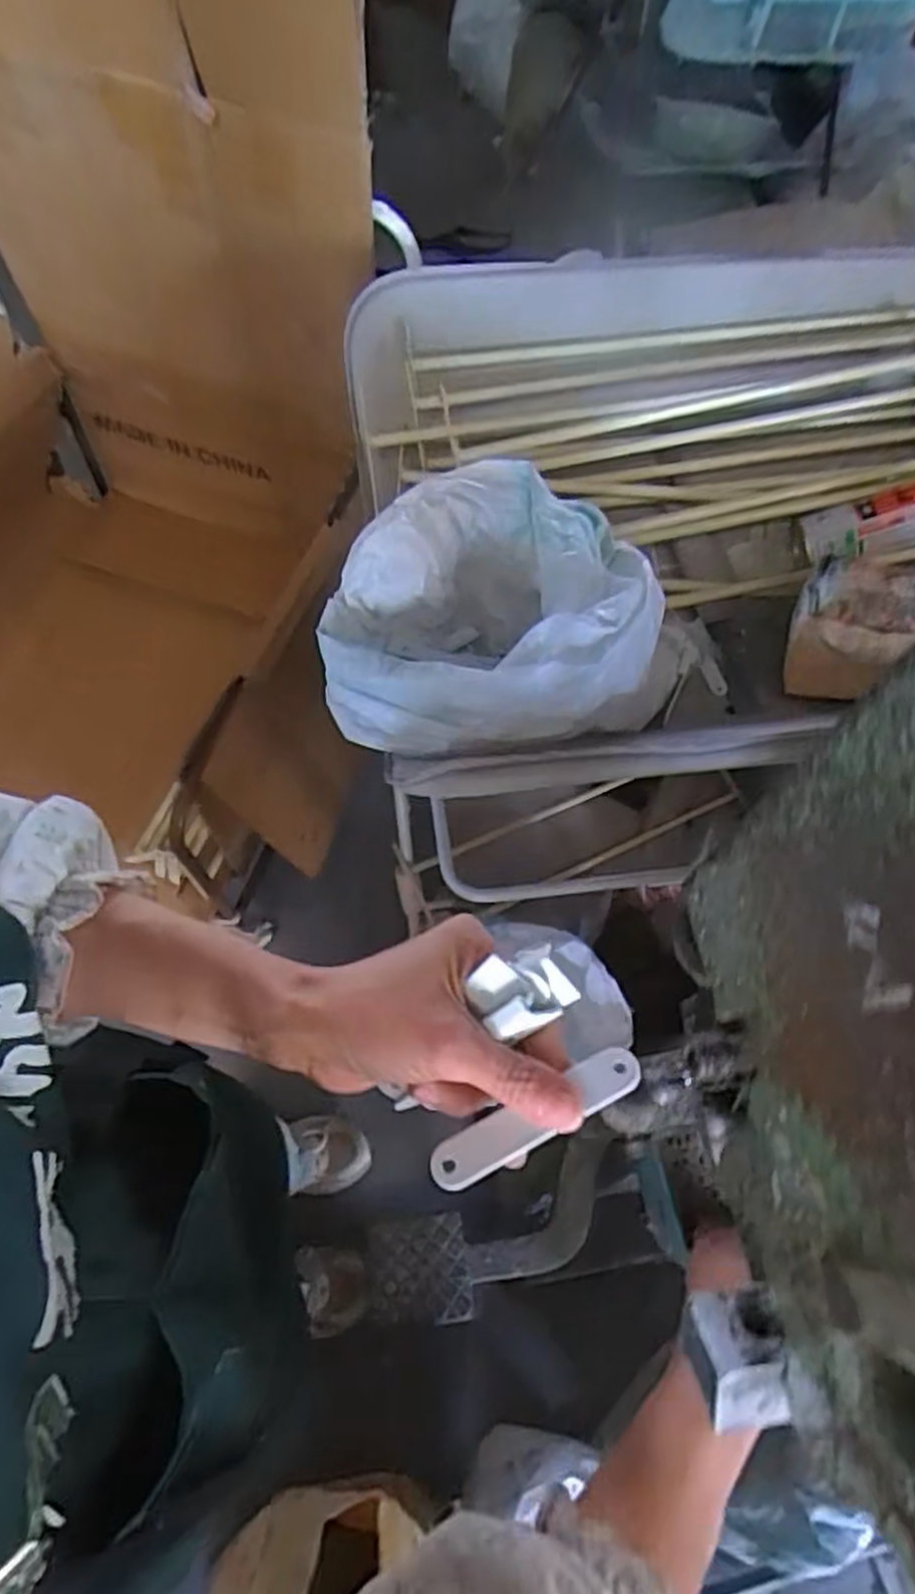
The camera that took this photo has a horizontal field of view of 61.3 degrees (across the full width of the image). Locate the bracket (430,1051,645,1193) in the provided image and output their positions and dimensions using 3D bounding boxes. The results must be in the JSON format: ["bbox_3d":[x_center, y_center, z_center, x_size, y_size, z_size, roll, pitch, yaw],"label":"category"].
[{"bbox_3d":[0.031,0.125,0.301,0.088,0.004,0.018,-28,55,-6],"label":"bracket"}]

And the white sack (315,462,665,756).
[{"bbox_3d":[0.017,-0.150,0.705,0.277,0.211,0.245,5,64,-1],"label":"white sack"}]

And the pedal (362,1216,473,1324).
[{"bbox_3d":[-0.053,0.666,1.089,0.154,0.020,0.126,-14,63,18],"label":"pedal"}]

